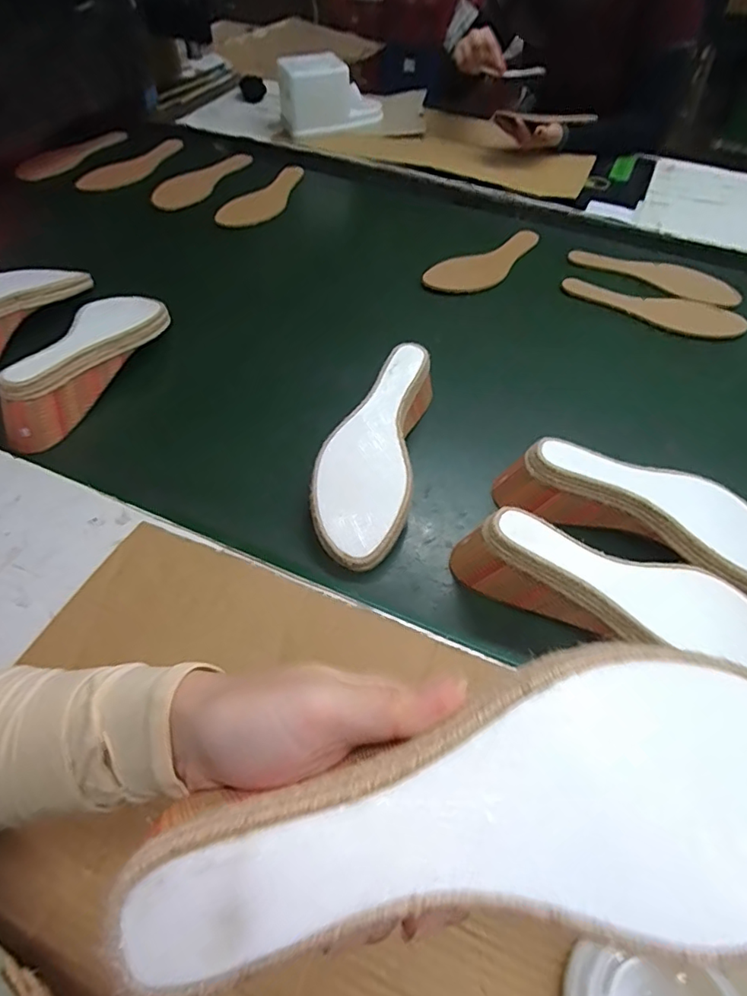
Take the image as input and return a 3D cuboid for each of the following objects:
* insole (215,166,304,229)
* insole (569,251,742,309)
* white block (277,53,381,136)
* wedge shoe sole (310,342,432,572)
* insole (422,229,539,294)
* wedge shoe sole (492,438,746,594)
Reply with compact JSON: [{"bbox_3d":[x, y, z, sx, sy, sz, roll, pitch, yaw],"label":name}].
[{"bbox_3d":[-0.175,-0.501,0.909,0.079,0.008,0.221,34,59,14],"label":"insole"},{"bbox_3d":[0.401,-0.321,0.777,0.231,0.007,0.081,21,54,14],"label":"insole"},{"bbox_3d":[-0.070,-0.743,1.012,0.193,0.123,0.067,-19,54,-16],"label":"white block"},{"bbox_3d":[-0.001,-0.044,0.511,0.081,0.072,0.233,10,52,6],"label":"wedge shoe sole"},{"bbox_3d":[0.174,-0.347,0.795,0.235,0.008,0.076,-32,59,-25],"label":"insole"},{"bbox_3d":[0.237,0.011,0.477,0.243,0.076,0.081,20,54,14],"label":"wedge shoe sole"}]

